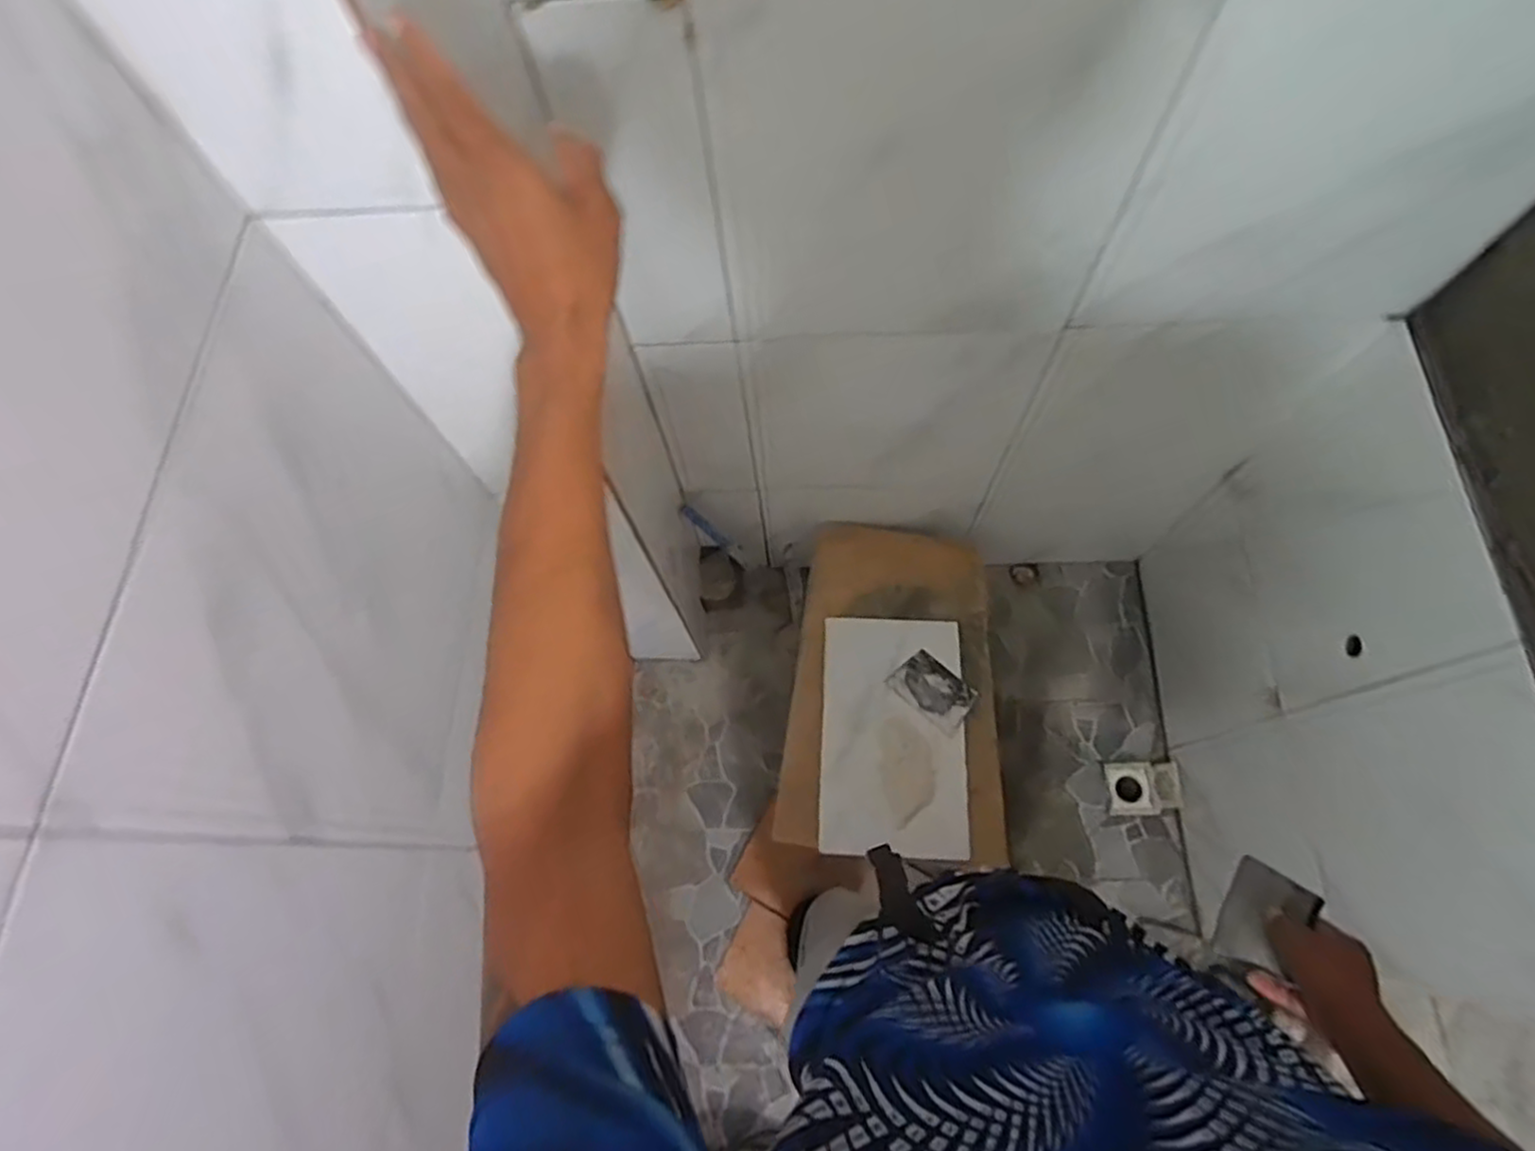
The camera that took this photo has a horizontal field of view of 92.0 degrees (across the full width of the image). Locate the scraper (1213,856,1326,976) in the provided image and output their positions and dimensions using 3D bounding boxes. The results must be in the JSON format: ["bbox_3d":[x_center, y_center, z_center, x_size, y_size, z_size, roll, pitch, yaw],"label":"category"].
[{"bbox_3d":[0.466,0.323,0.699,0.016,0.093,0.095,28,83,0],"label":"scraper"}]

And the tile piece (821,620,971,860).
[{"bbox_3d":[0.208,0.254,1.207,0.229,0.013,0.377,2,67,2],"label":"tile piece"}]

